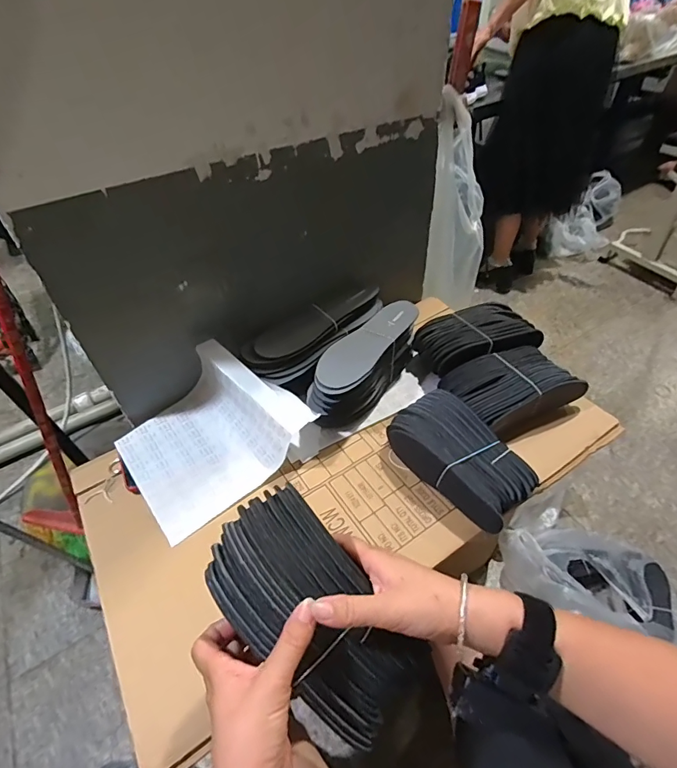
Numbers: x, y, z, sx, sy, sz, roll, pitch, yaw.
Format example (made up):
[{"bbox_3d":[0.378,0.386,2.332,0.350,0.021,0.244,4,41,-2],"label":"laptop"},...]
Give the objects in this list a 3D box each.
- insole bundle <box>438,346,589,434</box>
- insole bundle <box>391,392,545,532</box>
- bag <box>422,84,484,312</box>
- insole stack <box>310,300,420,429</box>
[{"bbox_3d":[0.268,0.008,0.673,0.203,0.076,0.125,-21,48,-15],"label":"insole bundle"},{"bbox_3d":[0.161,0.094,0.577,0.103,0.066,0.197,-30,51,-23],"label":"insole bundle"},{"bbox_3d":[0.269,-0.366,0.911,0.110,0.400,0.110,14,49,17],"label":"bag"},{"bbox_3d":[0.042,-0.032,0.691,0.080,0.101,0.232,23,52,24],"label":"insole stack"}]

